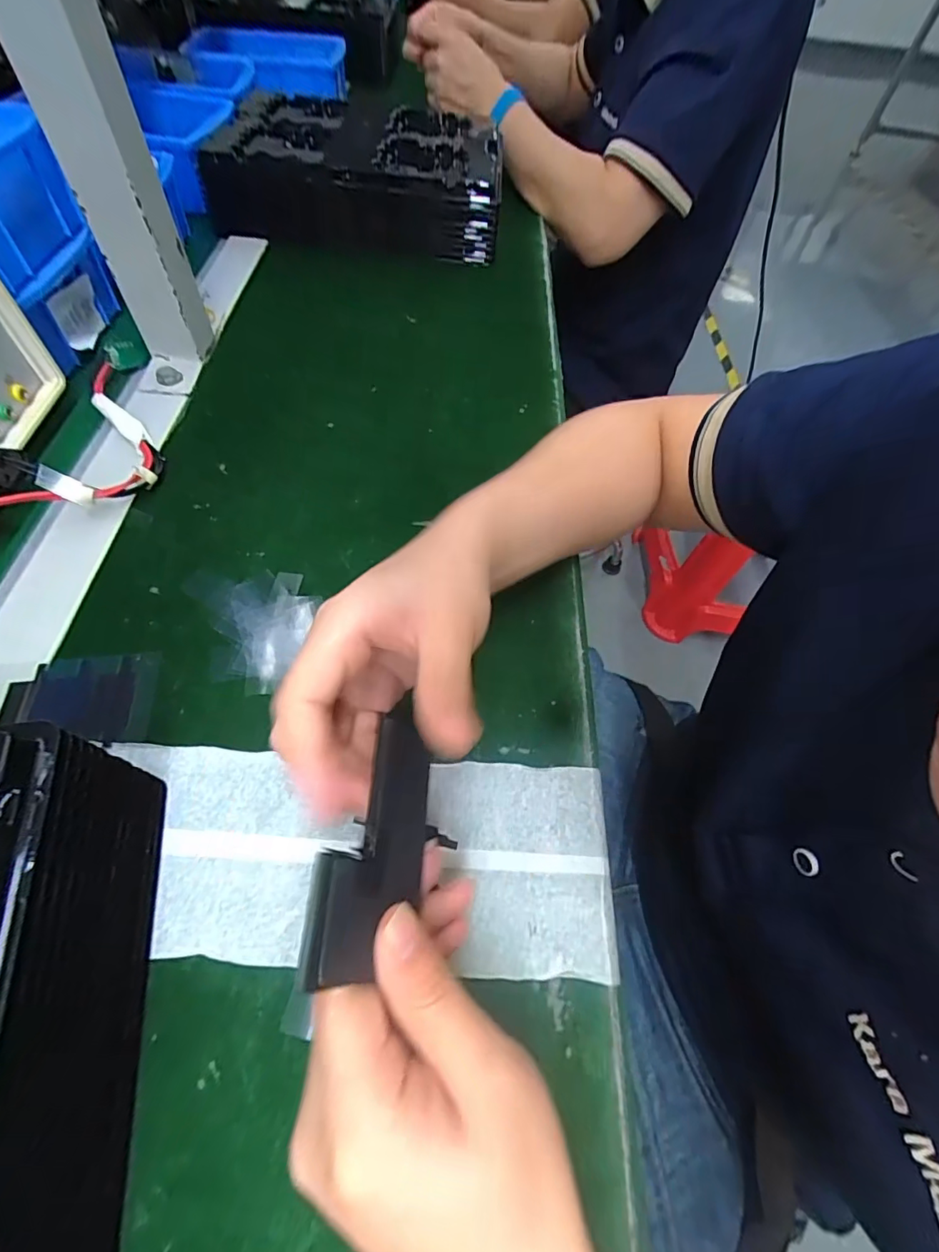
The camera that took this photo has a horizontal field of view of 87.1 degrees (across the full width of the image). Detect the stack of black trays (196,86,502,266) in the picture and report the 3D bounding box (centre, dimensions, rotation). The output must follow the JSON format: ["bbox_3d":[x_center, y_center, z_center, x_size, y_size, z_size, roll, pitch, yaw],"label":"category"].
[{"bbox_3d":[-0.109,-0.494,0.542,0.282,0.070,0.209,6,60,-1],"label":"stack of black trays"}]

